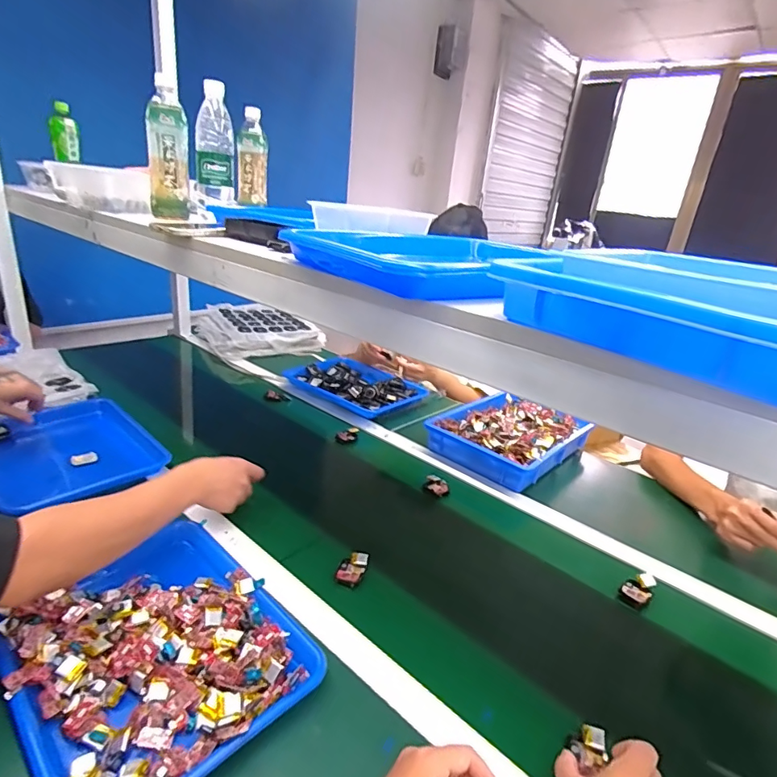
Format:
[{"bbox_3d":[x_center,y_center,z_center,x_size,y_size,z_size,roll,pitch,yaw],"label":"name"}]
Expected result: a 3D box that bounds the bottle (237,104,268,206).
[{"bbox_3d":[-0.291,-0.489,1.026,0.061,0.181,0.065,3,22,-9],"label":"bottle"}]

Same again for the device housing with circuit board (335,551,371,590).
[{"bbox_3d":[-0.051,0.255,0.682,0.035,0.019,0.057,15,23,20],"label":"device housing with circuit board"}]

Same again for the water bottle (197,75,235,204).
[{"bbox_3d":[-0.289,-0.406,0.803,0.061,0.173,0.058,-2,23,-19],"label":"water bottle"}]

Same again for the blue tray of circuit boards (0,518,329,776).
[{"bbox_3d":[-0.258,0.282,0.536,0.326,0.052,0.260,24,28,37],"label":"blue tray of circuit boards"}]

